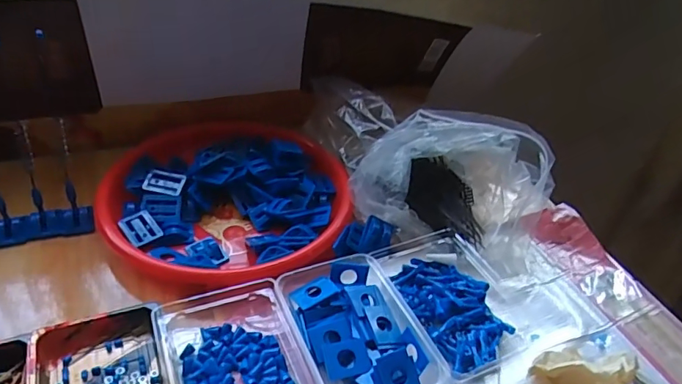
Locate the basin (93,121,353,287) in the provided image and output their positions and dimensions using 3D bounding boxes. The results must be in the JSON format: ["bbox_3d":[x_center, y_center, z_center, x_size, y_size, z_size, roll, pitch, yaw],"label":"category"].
[{"bbox_3d":[-0.138,-0.002,0.618,0.284,0.051,0.265,4,38,-3],"label":"basin"}]

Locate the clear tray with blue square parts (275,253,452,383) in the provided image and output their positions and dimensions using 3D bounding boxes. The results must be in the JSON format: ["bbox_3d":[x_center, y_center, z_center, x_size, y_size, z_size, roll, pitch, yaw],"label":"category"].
[{"bbox_3d":[0.013,0.134,0.482,0.108,0.031,0.159,-13,42,-23],"label":"clear tray with blue square parts"}]

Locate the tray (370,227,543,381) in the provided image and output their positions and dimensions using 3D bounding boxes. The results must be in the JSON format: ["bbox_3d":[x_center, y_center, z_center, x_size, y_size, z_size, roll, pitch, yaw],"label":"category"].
[{"bbox_3d":[0.122,0.107,0.535,0.118,0.032,0.174,-11,41,-21],"label":"tray"}]

